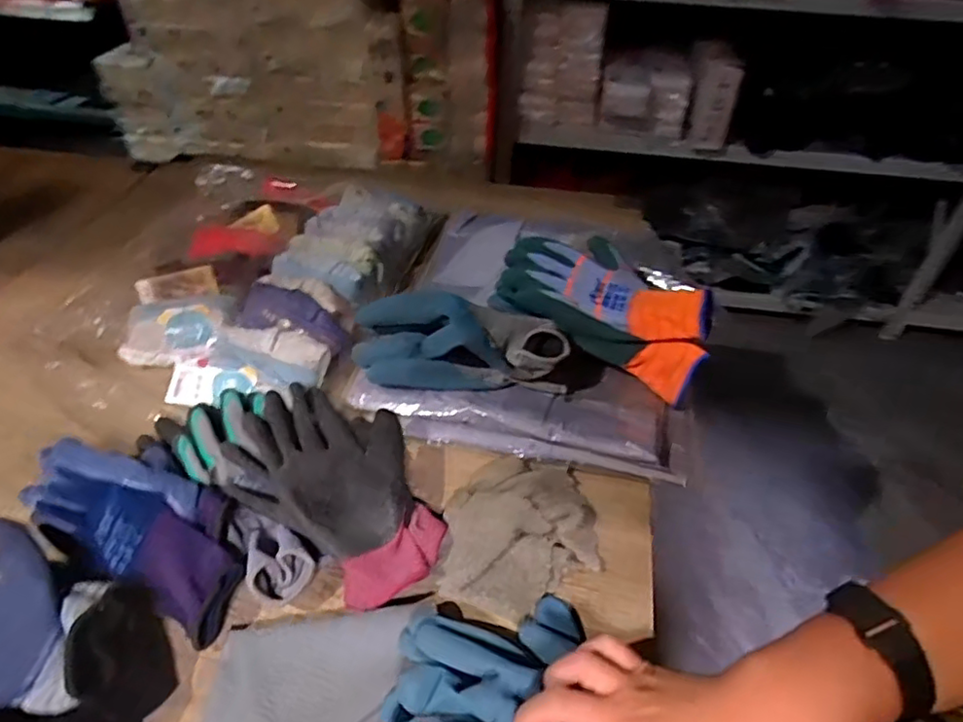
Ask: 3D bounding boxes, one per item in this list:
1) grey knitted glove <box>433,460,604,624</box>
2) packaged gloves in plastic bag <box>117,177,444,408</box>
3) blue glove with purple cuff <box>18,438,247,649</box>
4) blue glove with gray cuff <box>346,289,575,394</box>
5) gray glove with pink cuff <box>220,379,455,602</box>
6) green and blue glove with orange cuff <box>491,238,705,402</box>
[{"bbox_3d":[0.036,0.139,0.525,0.129,0.028,0.144,4,43,1],"label":"grey knitted glove"},{"bbox_3d":[-0.255,-0.118,0.759,0.295,0.059,0.417,13,44,11],"label":"packaged gloves in plastic bag"},{"bbox_3d":[-0.281,0.123,0.505,0.237,0.065,0.099,24,47,21],"label":"blue glove with purple cuff"},{"bbox_3d":[-0.022,-0.016,0.602,0.211,0.073,0.062,8,43,5],"label":"blue glove with gray cuff"},{"bbox_3d":[-0.117,0.102,0.527,0.203,0.034,0.131,27,48,24],"label":"gray glove with pink cuff"},{"bbox_3d":[0.131,-0.062,0.647,0.226,0.085,0.117,30,48,7],"label":"green and blue glove with orange cuff"}]

